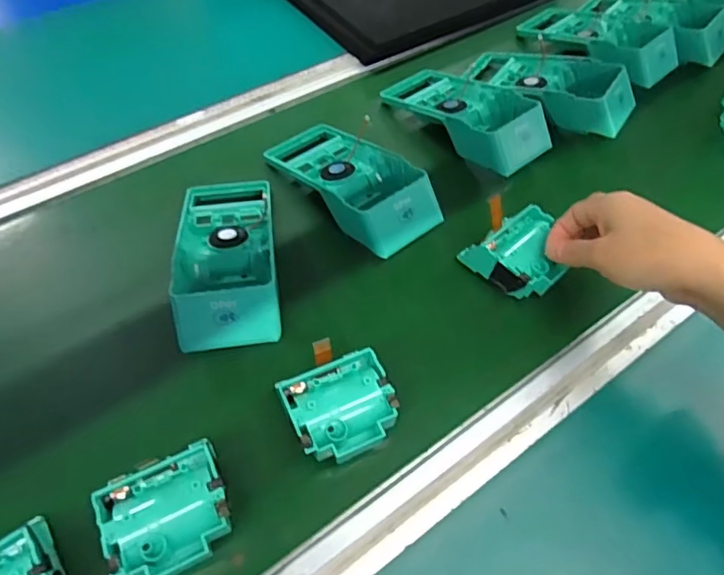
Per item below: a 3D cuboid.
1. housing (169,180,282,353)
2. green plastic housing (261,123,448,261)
[{"bbox_3d":[-0.118,-0.031,0.466,0.082,0.044,0.189,-8,46,-8],"label":"housing"},{"bbox_3d":[-0.015,-0.106,0.518,0.093,0.045,0.189,-29,52,-19],"label":"green plastic housing"}]

